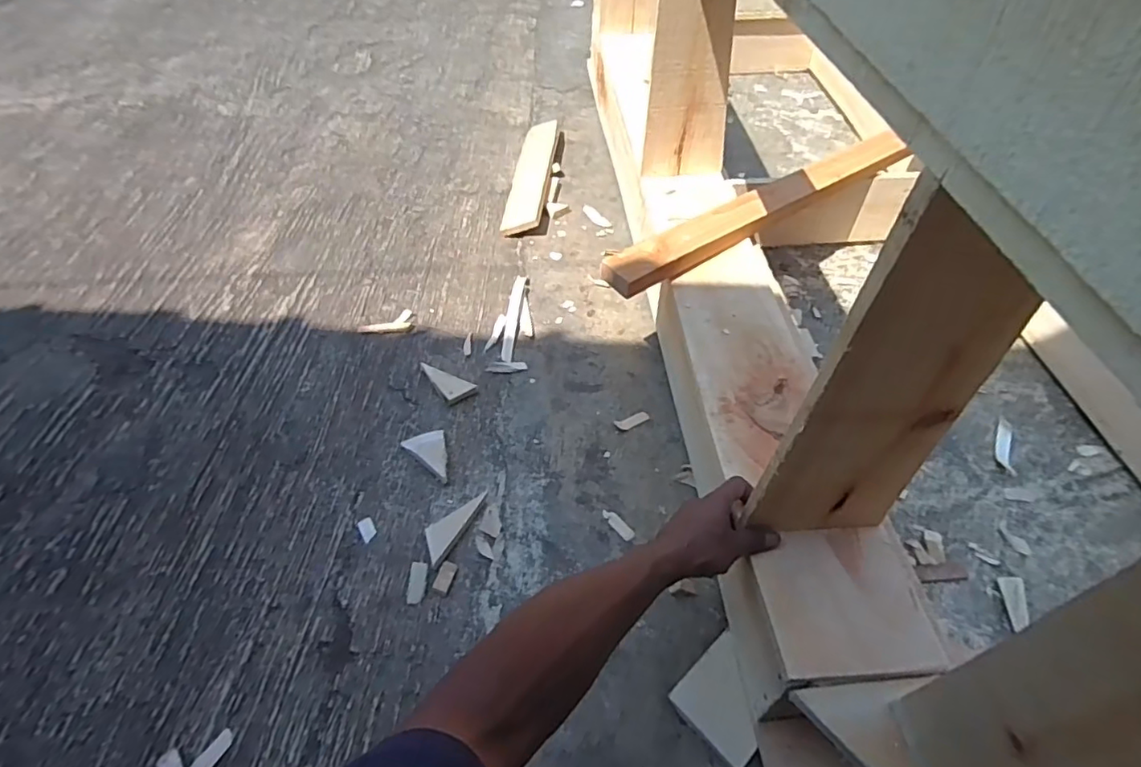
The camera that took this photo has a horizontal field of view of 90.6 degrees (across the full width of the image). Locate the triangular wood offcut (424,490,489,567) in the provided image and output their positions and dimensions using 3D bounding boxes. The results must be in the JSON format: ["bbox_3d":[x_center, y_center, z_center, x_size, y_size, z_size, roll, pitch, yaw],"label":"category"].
[{"bbox_3d":[-0.165,0.194,0.784,0.040,0.012,0.123,24,54,15],"label":"triangular wood offcut"}]

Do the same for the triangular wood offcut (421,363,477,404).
[{"bbox_3d":[-0.205,-0.007,0.951,0.052,0.019,0.096,-31,60,-25],"label":"triangular wood offcut"}]

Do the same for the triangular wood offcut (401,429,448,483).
[{"bbox_3d":[-0.218,0.112,0.848,0.062,0.025,0.078,-9,53,-11],"label":"triangular wood offcut"}]

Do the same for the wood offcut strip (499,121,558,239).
[{"bbox_3d":[-0.091,-0.501,1.343,0.088,0.015,0.434,-4,52,15],"label":"wood offcut strip"}]

